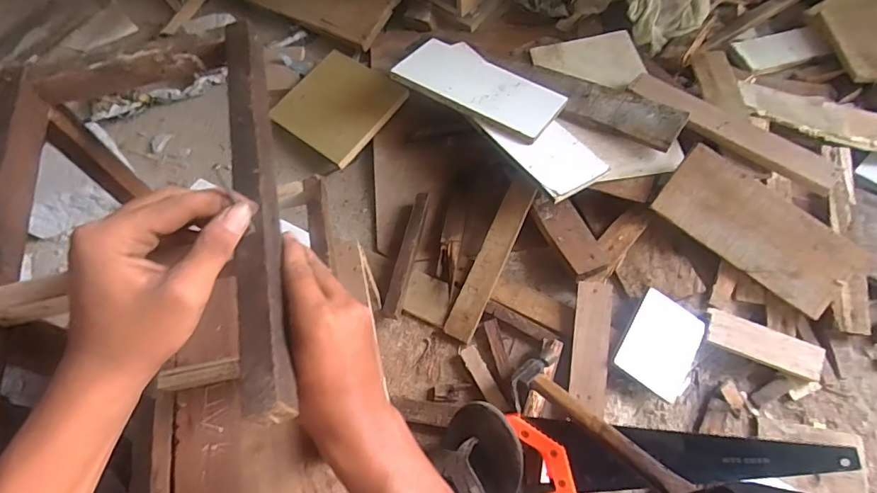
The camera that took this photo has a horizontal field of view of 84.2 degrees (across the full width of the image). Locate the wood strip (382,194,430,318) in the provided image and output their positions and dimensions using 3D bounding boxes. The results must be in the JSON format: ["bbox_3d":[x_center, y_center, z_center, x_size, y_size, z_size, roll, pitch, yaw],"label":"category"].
[{"bbox_3d":[-0.052,0.015,0.809,0.023,0.039,0.226,9,63,9],"label":"wood strip"}]

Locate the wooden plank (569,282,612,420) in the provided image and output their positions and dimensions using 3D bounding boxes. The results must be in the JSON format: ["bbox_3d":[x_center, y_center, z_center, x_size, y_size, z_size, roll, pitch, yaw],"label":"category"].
[{"bbox_3d":[0.225,0.144,0.713,0.053,0.009,0.186,6,71,11],"label":"wooden plank"}]

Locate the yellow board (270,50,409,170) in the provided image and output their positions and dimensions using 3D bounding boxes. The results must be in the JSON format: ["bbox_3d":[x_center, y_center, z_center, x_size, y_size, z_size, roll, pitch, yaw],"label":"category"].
[{"bbox_3d":[-0.199,-0.282,0.958,0.218,0.017,0.211,32,69,19],"label":"yellow board"}]

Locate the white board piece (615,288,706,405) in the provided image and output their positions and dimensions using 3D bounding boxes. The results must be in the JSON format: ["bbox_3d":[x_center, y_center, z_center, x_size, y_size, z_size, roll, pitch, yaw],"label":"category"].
[{"bbox_3d":[0.332,0.146,0.716,0.114,0.014,0.131,34,76,-6],"label":"white board piece"}]

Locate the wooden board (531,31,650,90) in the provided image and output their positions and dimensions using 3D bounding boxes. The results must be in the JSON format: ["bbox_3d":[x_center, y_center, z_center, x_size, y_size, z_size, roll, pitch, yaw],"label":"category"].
[{"bbox_3d":[0.285,-0.357,0.934,0.198,0.012,0.187,-2,55,5],"label":"wooden board"}]

